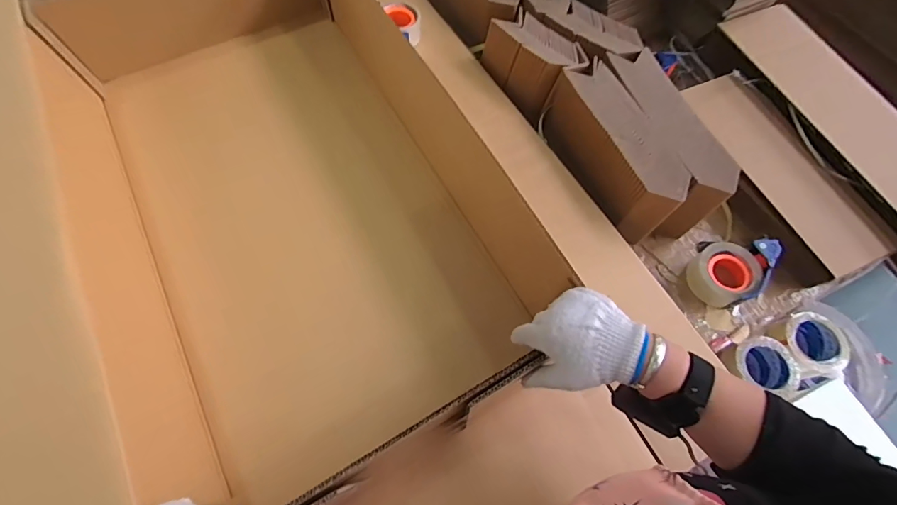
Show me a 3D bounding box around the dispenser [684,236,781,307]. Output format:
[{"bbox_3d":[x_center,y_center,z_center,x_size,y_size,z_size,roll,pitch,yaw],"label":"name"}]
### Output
[{"bbox_3d":[0.524,0.034,0.804,0.137,0.058,0.133,11,65,4],"label":"dispenser"}]

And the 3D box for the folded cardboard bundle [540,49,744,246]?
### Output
[{"bbox_3d":[0.359,-0.196,0.850,0.183,0.166,0.340,-21,67,-11],"label":"folded cardboard bundle"}]

